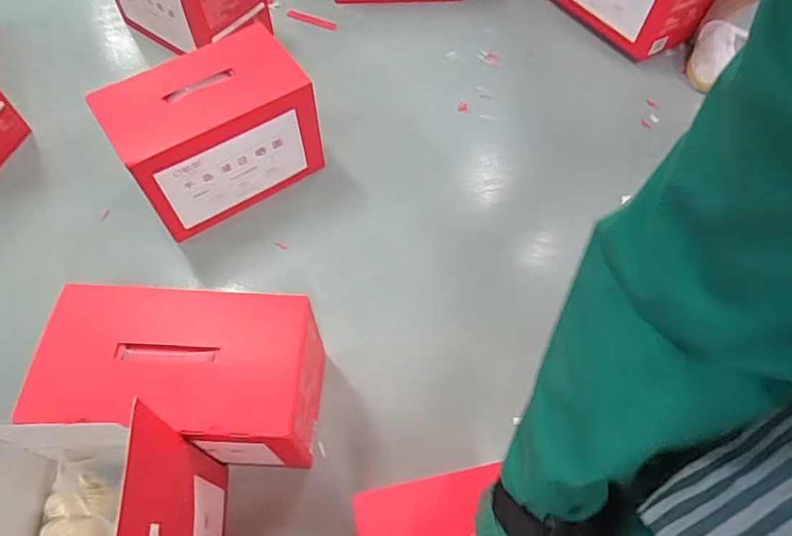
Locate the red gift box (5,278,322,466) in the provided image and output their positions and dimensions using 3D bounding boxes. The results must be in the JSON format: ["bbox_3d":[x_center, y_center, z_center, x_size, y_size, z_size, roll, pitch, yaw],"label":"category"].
[{"bbox_3d":[-0.252,0.148,0.699,0.306,0.198,0.174,4,60,2],"label":"red gift box"}]

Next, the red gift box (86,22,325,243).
[{"bbox_3d":[-0.293,-0.220,0.915,0.295,0.219,0.167,-32,65,-17],"label":"red gift box"}]

